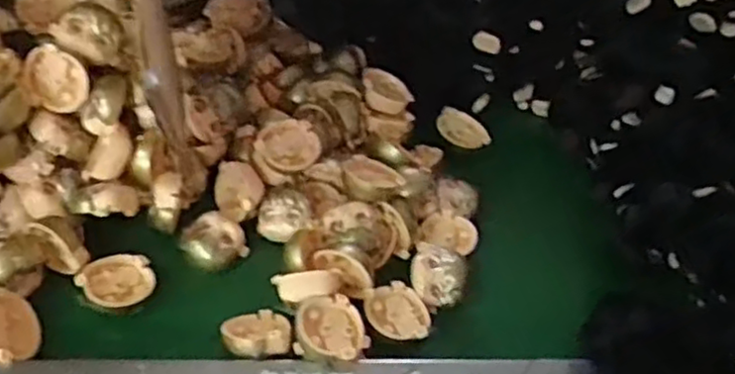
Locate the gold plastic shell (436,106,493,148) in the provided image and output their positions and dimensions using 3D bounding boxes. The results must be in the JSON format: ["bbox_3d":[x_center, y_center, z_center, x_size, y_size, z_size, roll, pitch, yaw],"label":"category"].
[{"bbox_3d":[0.088,-0.058,0.688,0.037,0.018,0.069,-31,47,-24],"label":"gold plastic shell"}]

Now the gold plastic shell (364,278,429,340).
[{"bbox_3d":[0.024,0.094,0.534,0.044,0.011,0.051,-26,56,-29],"label":"gold plastic shell"}]

